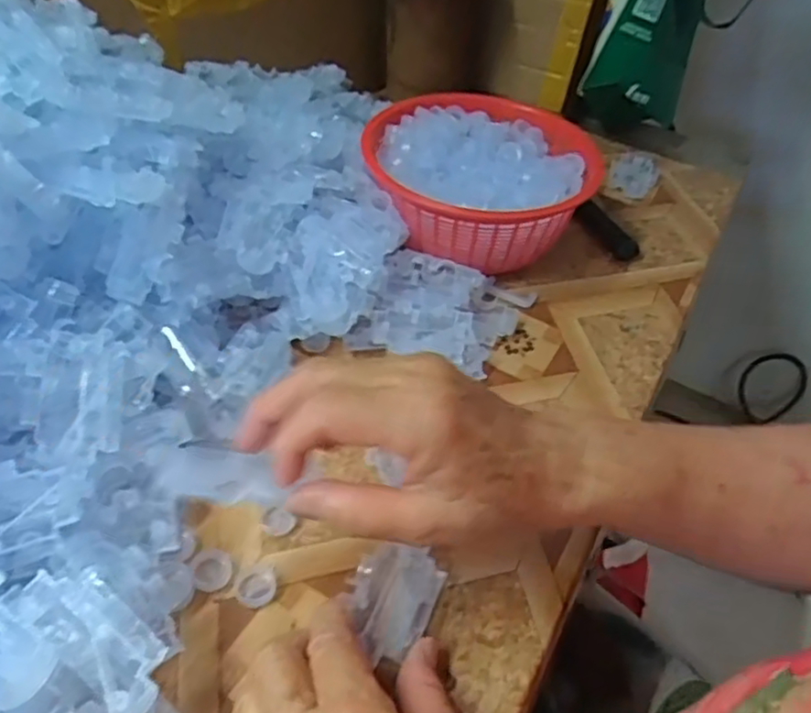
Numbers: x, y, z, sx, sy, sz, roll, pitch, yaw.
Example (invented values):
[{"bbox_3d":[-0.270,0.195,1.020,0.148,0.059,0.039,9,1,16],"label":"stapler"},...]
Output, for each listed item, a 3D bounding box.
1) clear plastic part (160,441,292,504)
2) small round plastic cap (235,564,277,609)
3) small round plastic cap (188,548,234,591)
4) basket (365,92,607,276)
[{"bbox_3d":[-0.080,0.052,0.303,0.054,0.004,0.022,9,80,-4],"label":"clear plastic part"},{"bbox_3d":[-0.077,0.119,0.354,0.020,0.006,0.019,4,45,-4],"label":"small round plastic cap"},{"bbox_3d":[-0.101,0.111,0.357,0.021,0.012,0.020,4,45,-4],"label":"small round plastic cap"},{"bbox_3d":[0.058,-0.147,0.574,0.171,0.074,0.195,15,46,7],"label":"basket"}]

